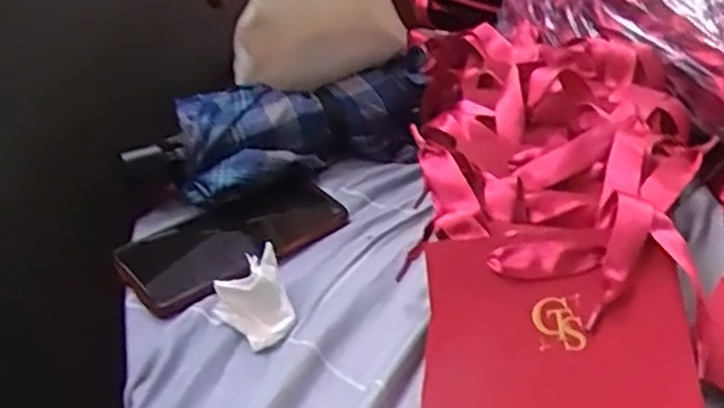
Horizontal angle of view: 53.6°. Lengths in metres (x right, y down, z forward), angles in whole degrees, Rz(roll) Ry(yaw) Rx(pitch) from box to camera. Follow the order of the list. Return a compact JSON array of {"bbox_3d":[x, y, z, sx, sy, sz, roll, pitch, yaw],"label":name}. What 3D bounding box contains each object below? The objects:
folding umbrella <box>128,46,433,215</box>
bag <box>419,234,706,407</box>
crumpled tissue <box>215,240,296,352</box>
[{"bbox_3d":[-0.057,-0.063,0.600,0.255,0.058,0.084,-18,41,-22],"label":"folding umbrella"},{"bbox_3d":[0.109,0.089,0.403,0.149,0.017,0.137,-4,72,7],"label":"bag"},{"bbox_3d":[-0.071,0.060,0.463,0.045,0.038,0.055,-13,40,-17],"label":"crumpled tissue"}]

